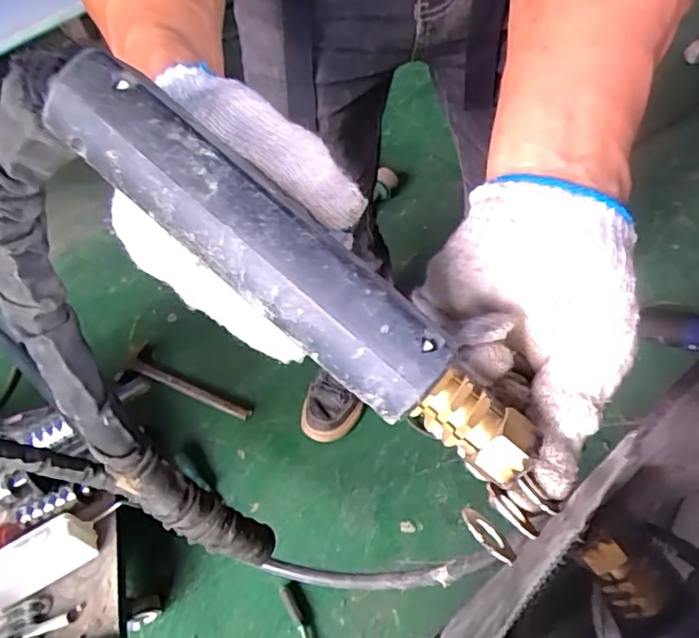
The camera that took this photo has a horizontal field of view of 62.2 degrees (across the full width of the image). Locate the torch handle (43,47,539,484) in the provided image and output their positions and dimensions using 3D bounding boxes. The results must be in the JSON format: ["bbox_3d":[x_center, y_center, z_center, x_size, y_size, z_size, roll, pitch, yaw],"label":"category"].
[{"bbox_3d":[-0.020,-0.016,0.196,0.198,0.023,0.029,40,65,0],"label":"torch handle"}]

